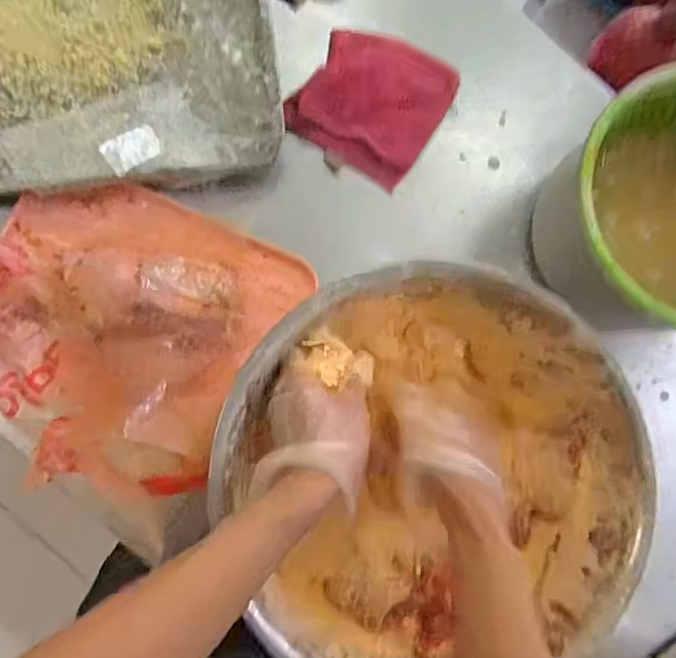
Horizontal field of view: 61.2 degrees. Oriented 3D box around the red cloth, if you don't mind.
[{"bbox_3d":[0.038,-0.238,0.600,0.144,0.051,0.133,26,82,-2],"label":"red cloth"}]

